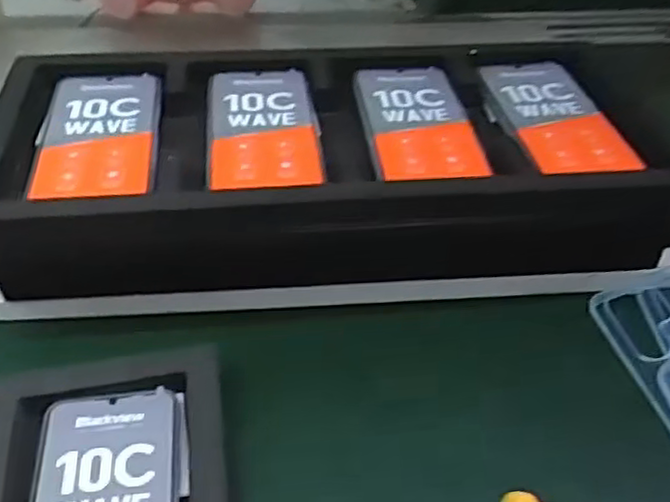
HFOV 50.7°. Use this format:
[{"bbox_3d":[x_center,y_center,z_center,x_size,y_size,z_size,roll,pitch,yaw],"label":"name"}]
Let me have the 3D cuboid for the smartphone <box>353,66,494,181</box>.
[{"bbox_3d":[0.061,-0.099,0.530,0.078,0.013,0.161,-1,43,-7],"label":"smartphone"}]

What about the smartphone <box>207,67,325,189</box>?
[{"bbox_3d":[-0.053,-0.093,0.522,0.078,0.008,0.156,-3,41,-7],"label":"smartphone"}]

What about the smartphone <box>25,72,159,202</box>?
[{"bbox_3d":[-0.169,-0.086,0.506,0.080,0.007,0.155,-3,41,-8],"label":"smartphone"}]

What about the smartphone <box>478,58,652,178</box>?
[{"bbox_3d":[0.167,-0.100,0.533,0.077,0.011,0.164,-6,40,-5],"label":"smartphone"}]

